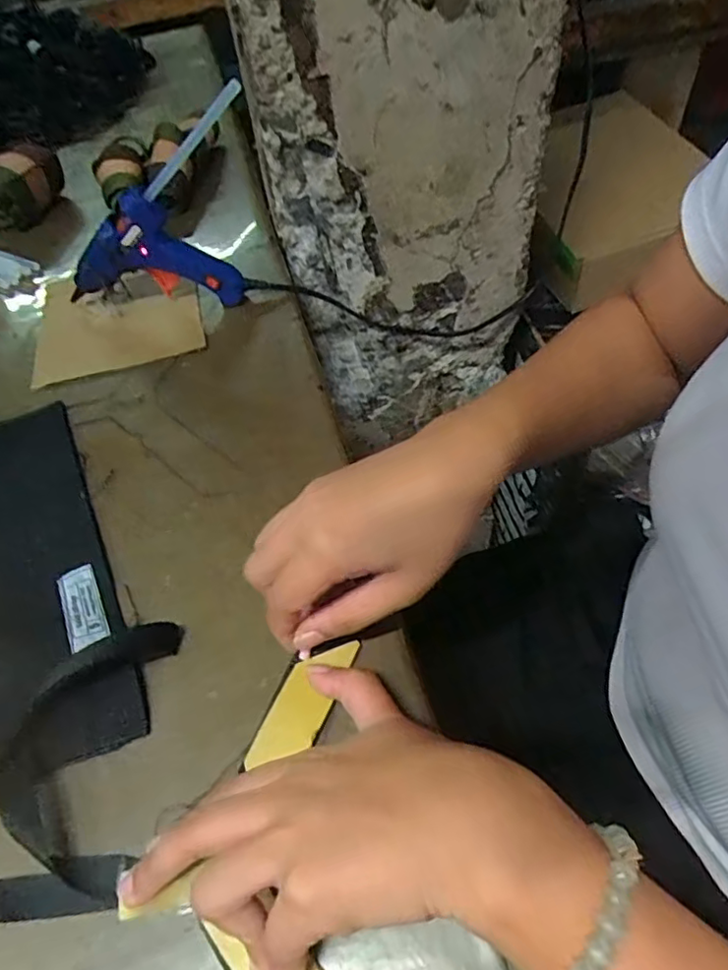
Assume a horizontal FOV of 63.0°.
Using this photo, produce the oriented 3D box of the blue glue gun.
[{"bbox_3d":[-0.158,-0.201,0.441,0.164,0.154,0.028,1,54,7],"label":"blue glue gun"}]

